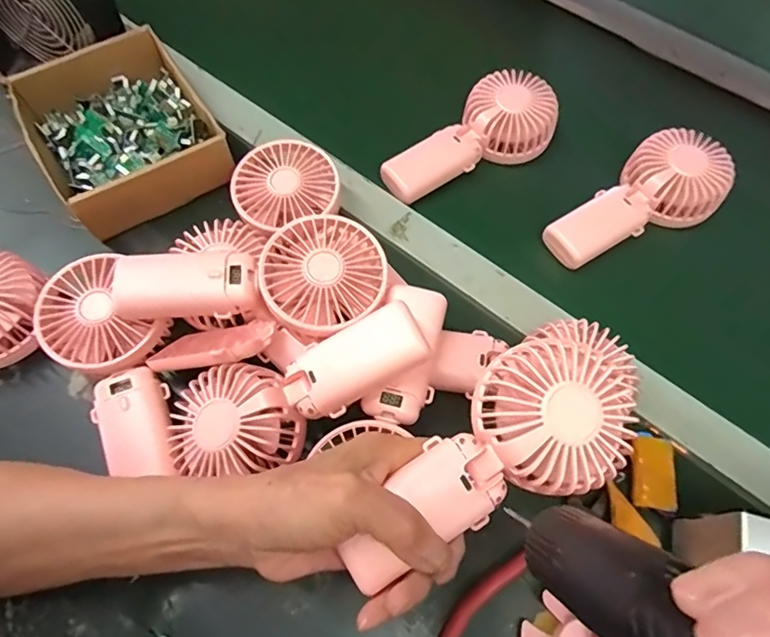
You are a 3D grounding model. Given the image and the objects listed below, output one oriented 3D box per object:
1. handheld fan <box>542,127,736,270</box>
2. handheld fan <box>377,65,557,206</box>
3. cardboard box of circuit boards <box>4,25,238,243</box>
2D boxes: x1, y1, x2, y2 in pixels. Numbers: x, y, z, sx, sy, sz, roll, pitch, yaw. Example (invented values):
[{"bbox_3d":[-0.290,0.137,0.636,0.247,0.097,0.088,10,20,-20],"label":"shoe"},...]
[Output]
[{"bbox_3d":[0.228,-0.102,0.449,0.169,0.043,0.083,-35,70,-17],"label":"handheld fan"},{"bbox_3d":[0.081,-0.173,0.478,0.178,0.044,0.084,-32,70,-16],"label":"handheld fan"},{"bbox_3d":[-0.237,-0.172,0.460,0.142,0.051,0.174,-32,70,-16],"label":"cardboard box of circuit boards"}]

